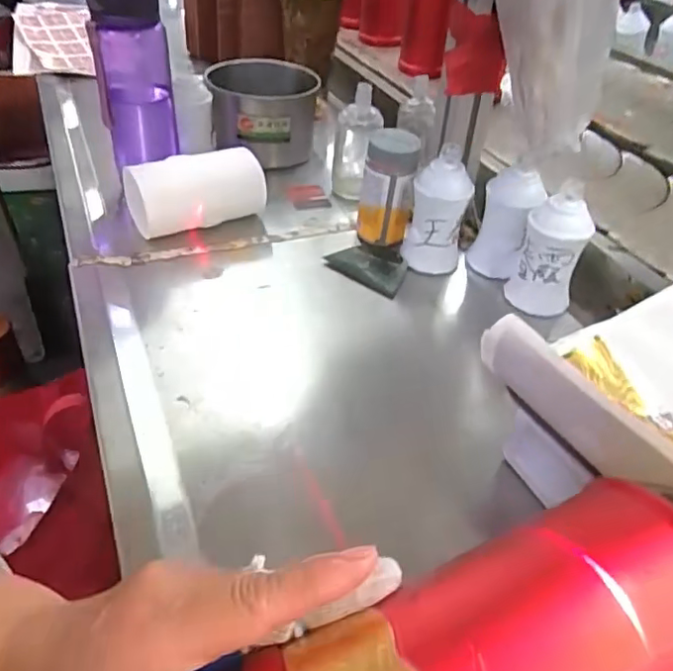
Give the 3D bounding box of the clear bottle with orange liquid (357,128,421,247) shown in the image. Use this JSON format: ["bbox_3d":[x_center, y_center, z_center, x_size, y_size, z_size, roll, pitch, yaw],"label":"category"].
[{"bbox_3d":[0.054,-0.152,0.593,0.053,0.107,0.047,19,44,17],"label":"clear bottle with orange liquid"}]

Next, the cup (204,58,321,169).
[{"bbox_3d":[-0.094,-0.286,0.752,0.132,0.091,0.141,2,41,-2],"label":"cup"}]

